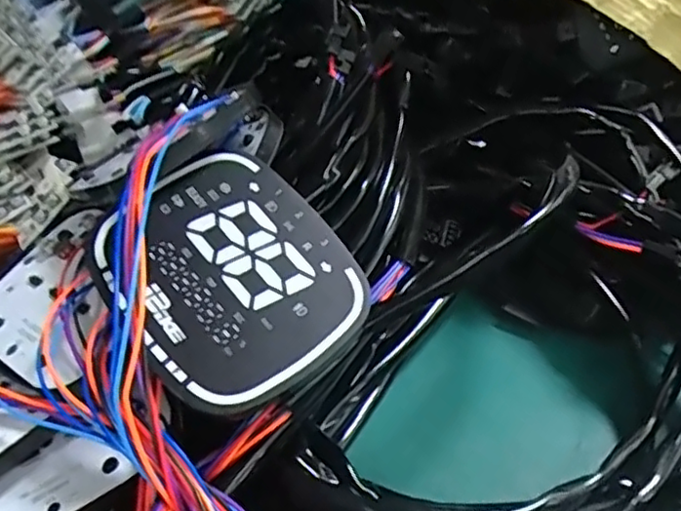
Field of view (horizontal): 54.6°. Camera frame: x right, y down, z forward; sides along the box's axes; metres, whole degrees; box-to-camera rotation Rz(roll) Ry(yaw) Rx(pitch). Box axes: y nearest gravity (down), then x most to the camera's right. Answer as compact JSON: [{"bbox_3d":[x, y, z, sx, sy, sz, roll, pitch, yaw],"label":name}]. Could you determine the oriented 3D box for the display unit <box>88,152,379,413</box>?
[{"bbox_3d":[-0.044,0.008,0.267,0.087,0.013,0.100,-37,71,-19],"label":"display unit"}]

